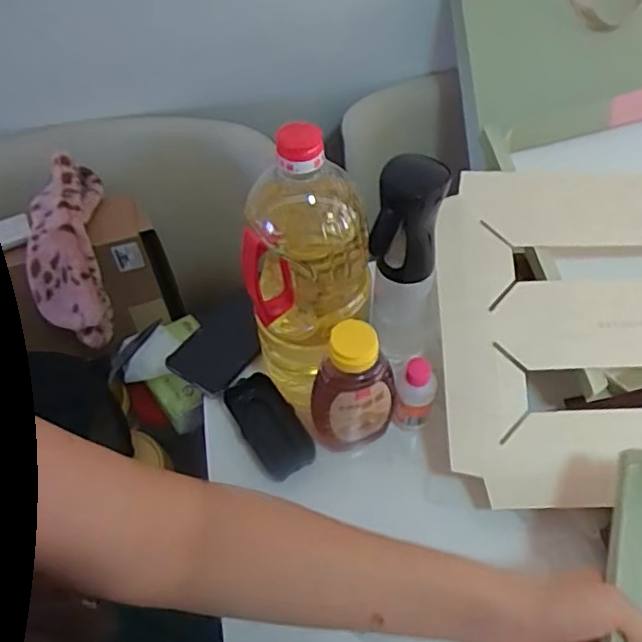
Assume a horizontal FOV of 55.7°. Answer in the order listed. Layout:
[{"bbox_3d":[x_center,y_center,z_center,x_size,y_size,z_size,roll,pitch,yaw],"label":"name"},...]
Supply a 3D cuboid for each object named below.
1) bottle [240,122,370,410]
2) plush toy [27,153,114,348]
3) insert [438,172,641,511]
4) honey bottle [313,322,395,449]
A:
[{"bbox_3d":[-0.011,-0.037,0.534,0.105,0.272,0.110,-2,54,2],"label":"bottle"},{"bbox_3d":[-0.309,-0.087,0.748,0.083,0.087,0.228,-7,82,-2],"label":"plush toy"},{"bbox_3d":[0.329,0.002,0.560,0.432,0.033,0.311,-3,76,3],"label":"insert"},{"bbox_3d":[0.028,0.068,0.550,0.058,0.149,0.063,-1,54,2],"label":"honey bottle"}]

